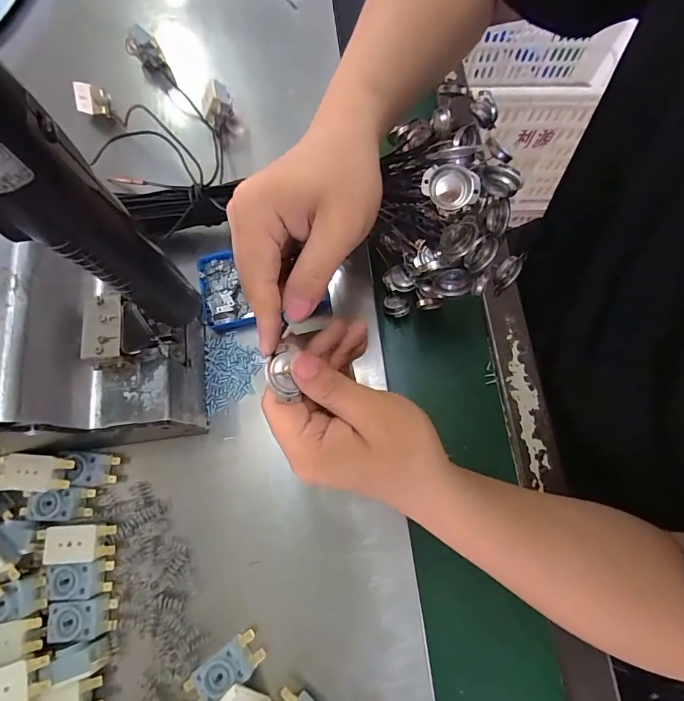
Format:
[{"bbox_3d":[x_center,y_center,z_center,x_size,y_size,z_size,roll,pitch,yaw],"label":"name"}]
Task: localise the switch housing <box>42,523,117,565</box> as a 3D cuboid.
[{"bbox_3d":[-0.203,0.149,0.318,0.046,0.014,0.027,-4,75,0],"label":"switch housing"}]

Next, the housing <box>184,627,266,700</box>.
[{"bbox_3d":[-0.086,0.230,0.295,0.056,0.018,0.025,-31,76,-7],"label":"housing"}]

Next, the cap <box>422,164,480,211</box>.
[{"bbox_3d":[0.069,-0.103,0.259,0.035,0.010,0.025,17,104,6],"label":"cap"}]

